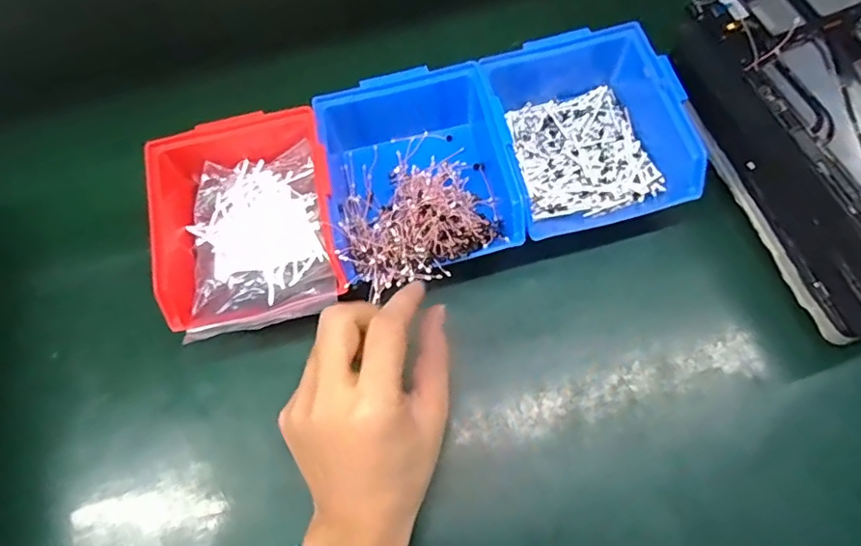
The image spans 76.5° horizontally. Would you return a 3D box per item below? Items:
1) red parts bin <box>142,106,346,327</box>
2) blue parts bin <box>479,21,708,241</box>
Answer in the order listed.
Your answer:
[{"bbox_3d":[-0.125,-0.039,0.389,0.119,0.068,0.166,-14,67,-2],"label":"red parts bin"},{"bbox_3d":[0.109,-0.107,0.399,0.128,0.064,0.147,-10,67,0],"label":"blue parts bin"}]

